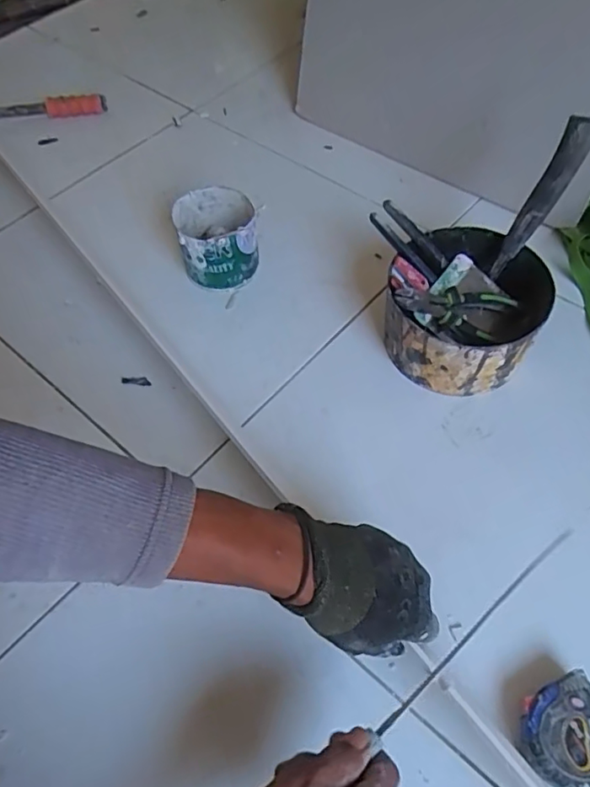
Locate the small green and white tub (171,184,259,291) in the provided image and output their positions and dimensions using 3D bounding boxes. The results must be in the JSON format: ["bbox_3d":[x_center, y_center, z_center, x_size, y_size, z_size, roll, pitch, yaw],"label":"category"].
[{"bbox_3d":[-0.100,-0.195,0.734,0.098,0.094,0.111,-14,57,-6],"label":"small green and white tub"}]

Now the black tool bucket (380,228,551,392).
[{"bbox_3d":[0.193,-0.090,0.648,0.161,0.093,0.174,28,63,19],"label":"black tool bucket"}]

